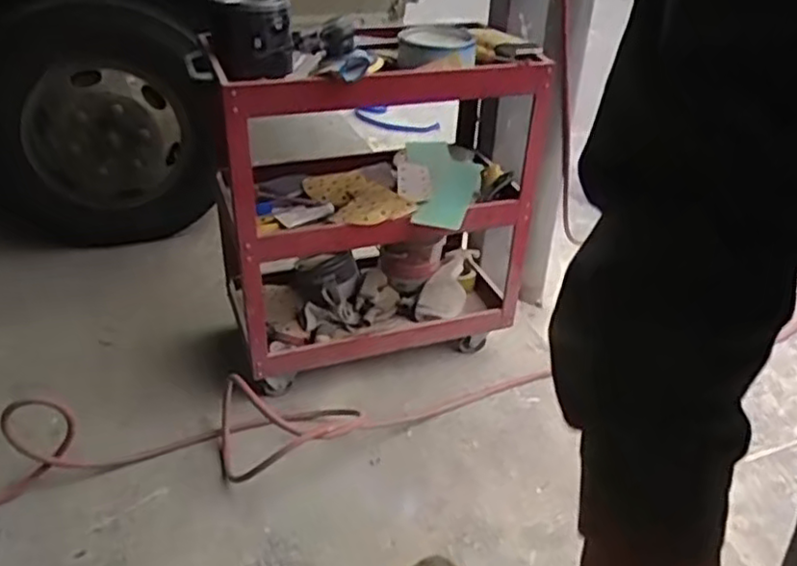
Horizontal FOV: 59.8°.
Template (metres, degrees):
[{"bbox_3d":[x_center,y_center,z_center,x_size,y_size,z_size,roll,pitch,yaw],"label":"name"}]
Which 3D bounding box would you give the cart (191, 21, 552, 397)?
[{"bbox_3d":[-0.024,-0.201,1.560,0.717,0.659,0.332,-9,35,-18],"label":"cart"}]

